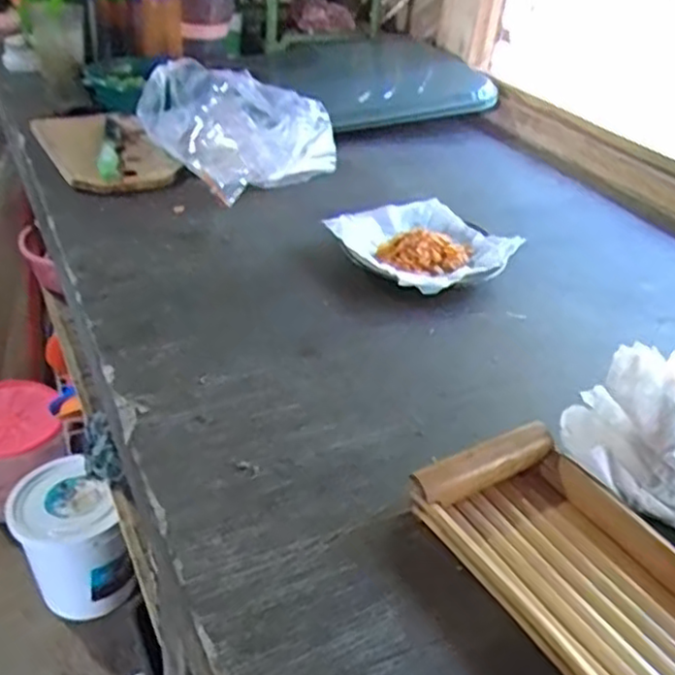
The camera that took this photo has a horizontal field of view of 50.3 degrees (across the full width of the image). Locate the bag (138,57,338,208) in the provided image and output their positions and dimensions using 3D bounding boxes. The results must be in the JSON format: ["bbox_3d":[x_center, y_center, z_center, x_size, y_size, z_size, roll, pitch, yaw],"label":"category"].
[{"bbox_3d":[-0.145,-0.309,1.022,0.198,0.106,0.246,-26,46,-37],"label":"bag"}]

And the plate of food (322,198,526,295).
[{"bbox_3d":[0.097,-0.105,0.834,0.176,0.034,0.179,4,35,-3],"label":"plate of food"}]

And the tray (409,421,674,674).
[{"bbox_3d":[0.174,0.158,0.459,0.138,0.041,0.241,-16,41,-27],"label":"tray"}]

